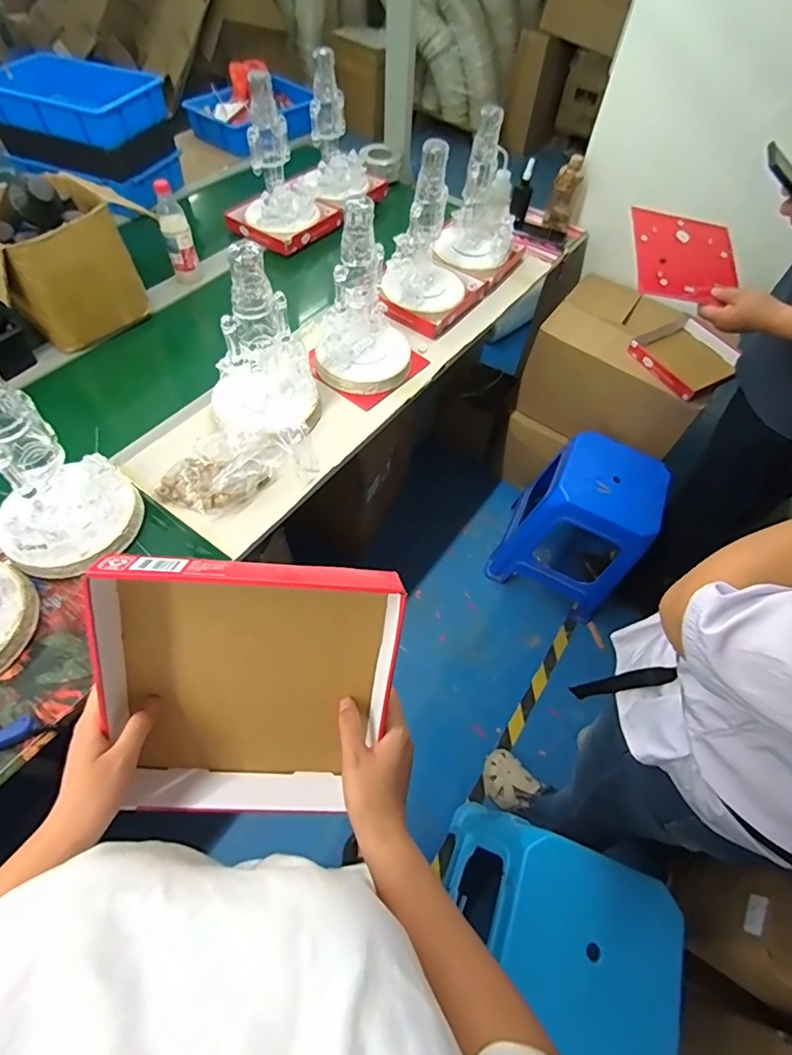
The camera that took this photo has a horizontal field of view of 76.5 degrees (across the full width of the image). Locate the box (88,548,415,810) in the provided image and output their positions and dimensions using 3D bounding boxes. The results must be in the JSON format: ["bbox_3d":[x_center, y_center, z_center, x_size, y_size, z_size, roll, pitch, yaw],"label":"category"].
[{"bbox_3d":[-0.125,0.142,0.441,0.240,0.239,0.056,6,25,-12],"label":"box"}]

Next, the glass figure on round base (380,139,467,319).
[{"bbox_3d":[0.082,-0.672,1.138,0.199,0.295,0.171,9,56,2],"label":"glass figure on round base"}]

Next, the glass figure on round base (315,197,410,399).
[{"bbox_3d":[-0.067,-0.466,1.011,0.207,0.312,0.218,5,56,-1],"label":"glass figure on round base"}]

